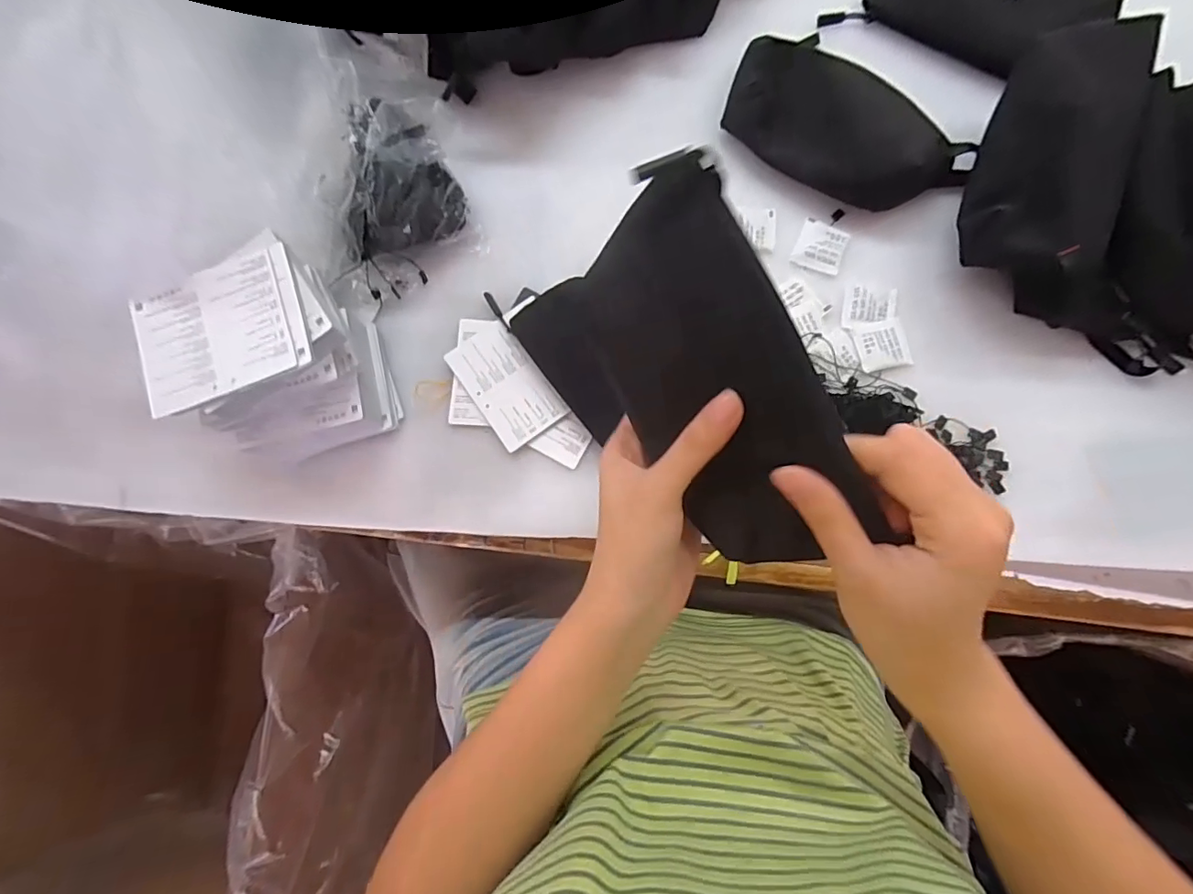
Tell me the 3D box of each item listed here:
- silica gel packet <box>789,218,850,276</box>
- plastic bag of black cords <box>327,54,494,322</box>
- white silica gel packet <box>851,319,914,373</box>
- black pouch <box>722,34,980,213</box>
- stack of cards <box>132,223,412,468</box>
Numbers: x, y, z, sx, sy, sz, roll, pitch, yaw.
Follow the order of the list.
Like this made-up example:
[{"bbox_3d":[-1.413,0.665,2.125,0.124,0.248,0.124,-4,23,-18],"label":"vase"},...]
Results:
[{"bbox_3d":[0.185,-0.165,0.420,0.038,0.004,0.044,21,82,6],"label":"silica gel packet"},{"bbox_3d":[-0.171,-0.208,0.403,0.123,0.083,0.155,-19,81,1],"label":"plastic bag of black cords"},{"bbox_3d":[0.224,-0.080,0.401,0.041,0.004,0.038,-13,80,1],"label":"white silica gel packet"},{"bbox_3d":[0.198,-0.264,0.414,0.199,0.038,0.109,42,85,9],"label":"black pouch"},{"bbox_3d":[-0.232,-0.059,0.376,0.119,0.101,0.121,-22,81,0],"label":"stack of cards"}]

